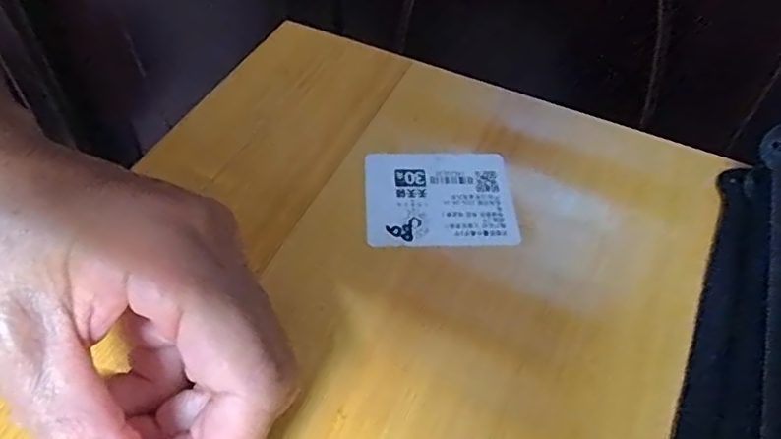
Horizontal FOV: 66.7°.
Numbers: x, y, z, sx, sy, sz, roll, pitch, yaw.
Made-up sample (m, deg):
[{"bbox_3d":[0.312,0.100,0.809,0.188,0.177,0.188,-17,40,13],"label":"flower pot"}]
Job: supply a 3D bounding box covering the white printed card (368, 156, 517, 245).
[{"bbox_3d":[0.020,-0.010,0.245,0.060,0.004,0.048,-1,53,-4],"label":"white printed card"}]

